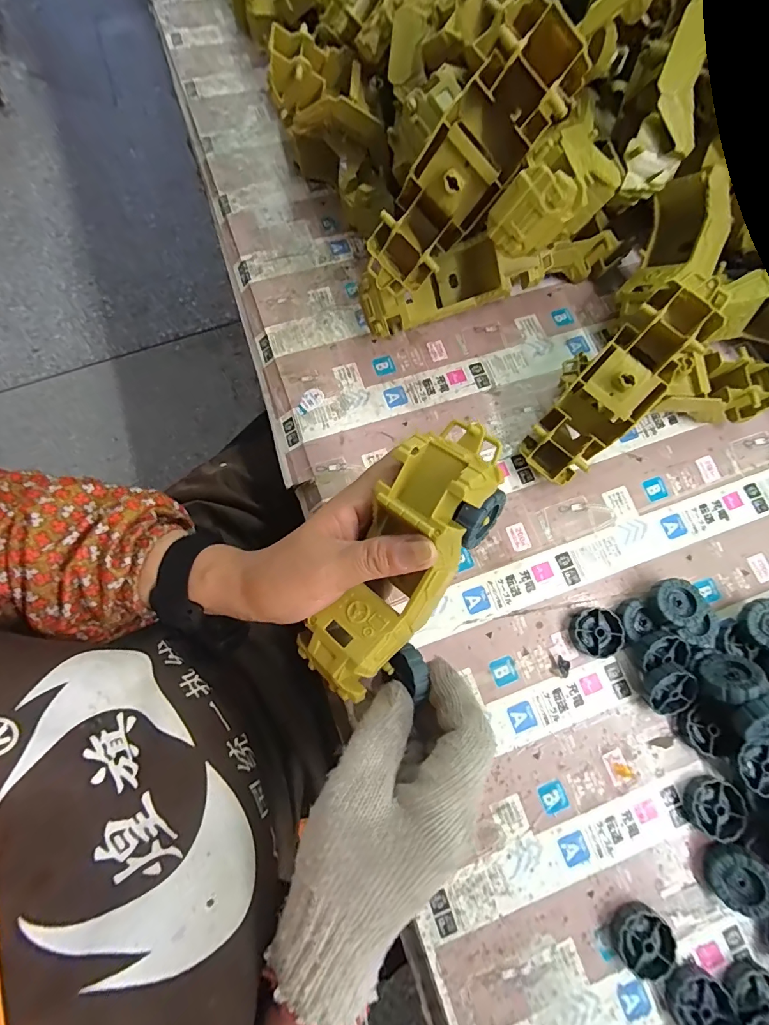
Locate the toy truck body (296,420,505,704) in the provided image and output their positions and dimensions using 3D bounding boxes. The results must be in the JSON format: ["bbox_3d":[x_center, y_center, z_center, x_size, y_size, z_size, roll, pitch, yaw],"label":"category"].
[{"bbox_3d":[0.010,0.030,0.238,0.060,0.048,0.170,28,100,7],"label":"toy truck body"}]

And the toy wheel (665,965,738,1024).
[{"bbox_3d":[0.211,0.331,0.280,0.039,0.013,0.037,0,75,-1],"label":"toy wheel"}]

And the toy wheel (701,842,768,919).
[{"bbox_3d":[0.254,0.261,0.295,0.040,0.014,0.041,-8,70,23],"label":"toy wheel"}]

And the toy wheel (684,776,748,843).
[{"bbox_3d":[0.251,0.224,0.314,0.042,0.013,0.039,0,75,-1],"label":"toy wheel"}]

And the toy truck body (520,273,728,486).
[{"bbox_3d":[0.189,-0.101,0.338,0.056,0.056,0.173,43,105,10],"label":"toy truck body"}]

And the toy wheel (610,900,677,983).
[{"bbox_3d":[0.180,0.299,0.291,0.039,0.012,0.039,0,75,-1],"label":"toy wheel"}]

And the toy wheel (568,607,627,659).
[{"bbox_3d":[0.174,0.098,0.340,0.039,0.012,0.040,0,75,-1],"label":"toy wheel"}]

